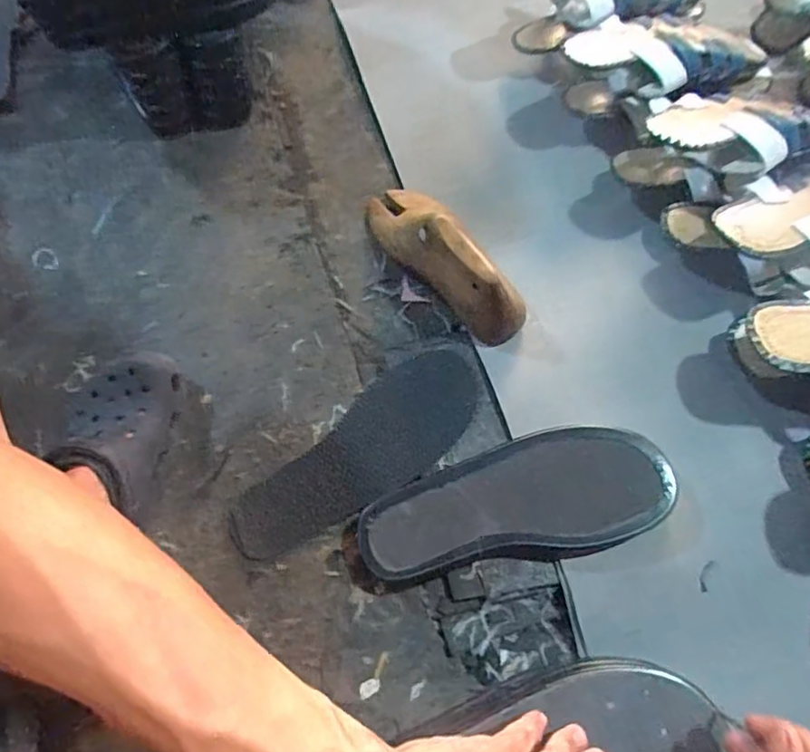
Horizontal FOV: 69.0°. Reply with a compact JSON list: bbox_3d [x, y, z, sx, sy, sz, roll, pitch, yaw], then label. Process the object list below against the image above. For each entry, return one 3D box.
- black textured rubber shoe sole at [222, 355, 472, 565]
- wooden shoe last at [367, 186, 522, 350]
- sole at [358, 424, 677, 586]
[{"bbox_3d":[-0.041,0.074,0.535,0.251,0.007,0.089,-40,70,-7],"label":"black textured rubber shoe sole"},{"bbox_3d":[0.025,-0.128,0.575,0.057,0.096,0.230,-32,55,-10],"label":"wooden shoe last"},{"bbox_3d":[0.086,0.106,0.481,0.244,0.043,0.096,-15,68,-4],"label":"sole"}]

